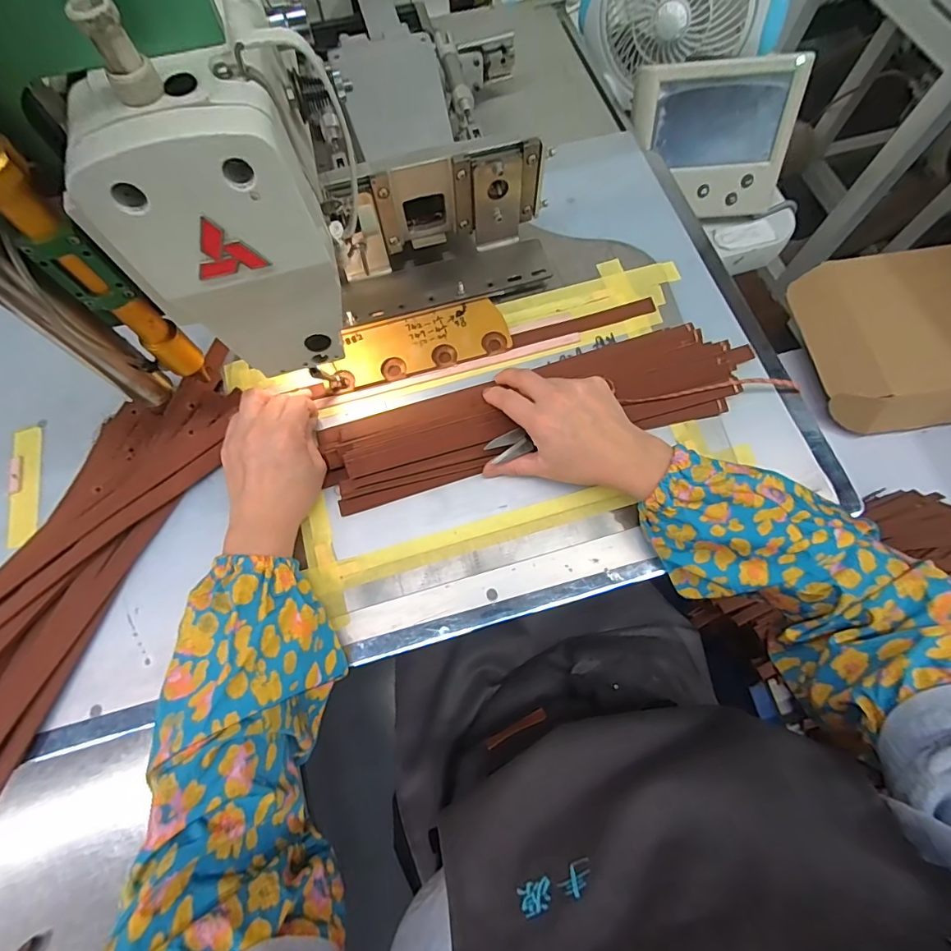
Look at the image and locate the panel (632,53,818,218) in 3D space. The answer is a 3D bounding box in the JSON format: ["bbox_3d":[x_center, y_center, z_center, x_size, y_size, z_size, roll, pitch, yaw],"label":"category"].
[{"bbox_3d":[0.300,-0.419,0.599,0.194,0.168,0.033,-4,37,4],"label":"panel"}]

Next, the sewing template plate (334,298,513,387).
[{"bbox_3d":[-0.050,-0.131,0.456,0.162,0.005,0.058,-15,76,-3],"label":"sewing template plate"}]

